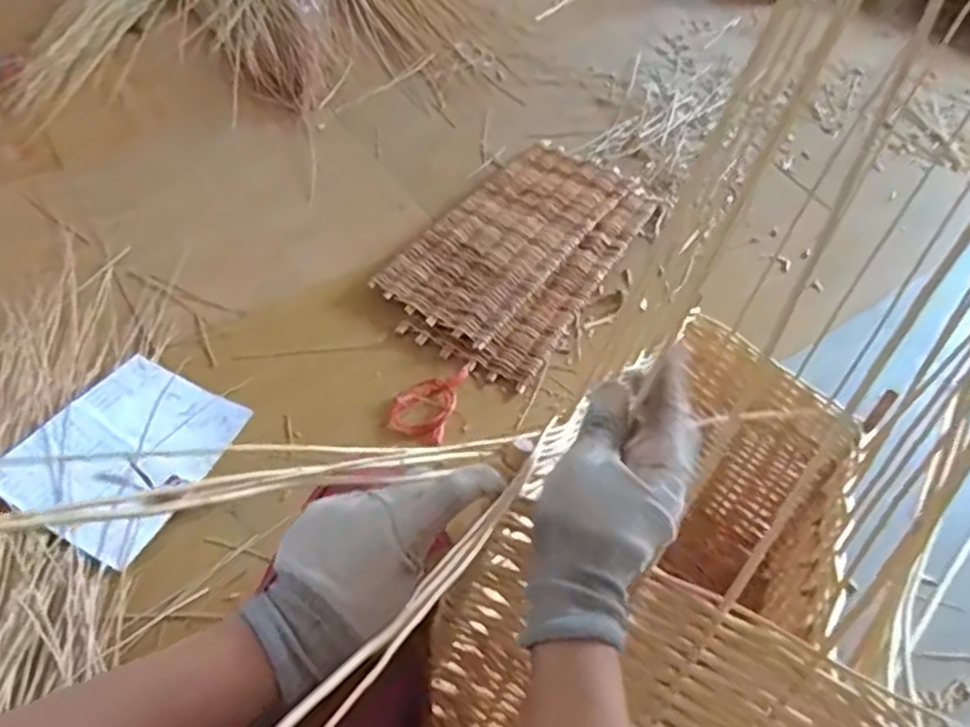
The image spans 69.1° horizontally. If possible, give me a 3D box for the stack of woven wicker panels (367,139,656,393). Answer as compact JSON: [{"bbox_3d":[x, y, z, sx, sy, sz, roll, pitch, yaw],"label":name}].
[{"bbox_3d":[0.082,-0.246,1.435,0.355,0.050,0.640,28,54,17],"label":"stack of woven wicker panels"}]

